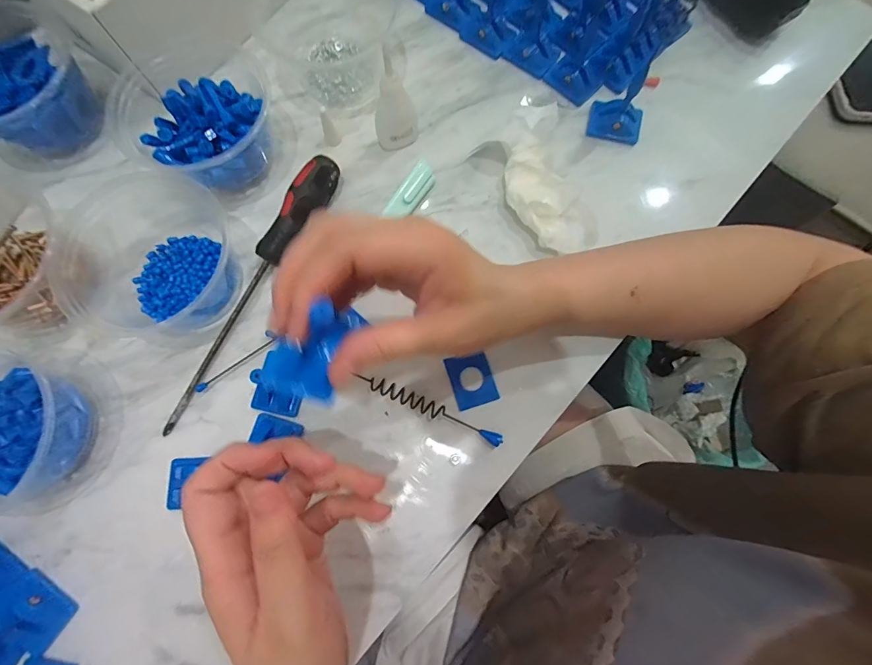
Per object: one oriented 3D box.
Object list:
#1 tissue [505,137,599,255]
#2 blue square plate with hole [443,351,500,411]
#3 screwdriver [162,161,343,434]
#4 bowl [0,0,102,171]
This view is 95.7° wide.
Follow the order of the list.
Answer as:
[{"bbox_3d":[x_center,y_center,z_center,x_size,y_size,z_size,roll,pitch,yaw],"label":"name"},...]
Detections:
[{"bbox_3d":[0.089,-0.107,0.321,0.053,0.023,0.094,-30,80,-7],"label":"tissue"},{"bbox_3d":[0.027,0.036,0.298,0.032,0.004,0.039,-18,79,-4],"label":"blue square plate with hole"},{"bbox_3d":[-0.141,-0.033,0.302,0.025,0.030,0.235,28,79,5],"label":"screwdriver"},{"bbox_3d":[-0.341,-0.202,0.321,0.108,0.057,0.107,0,78,-1],"label":"bowl"}]

